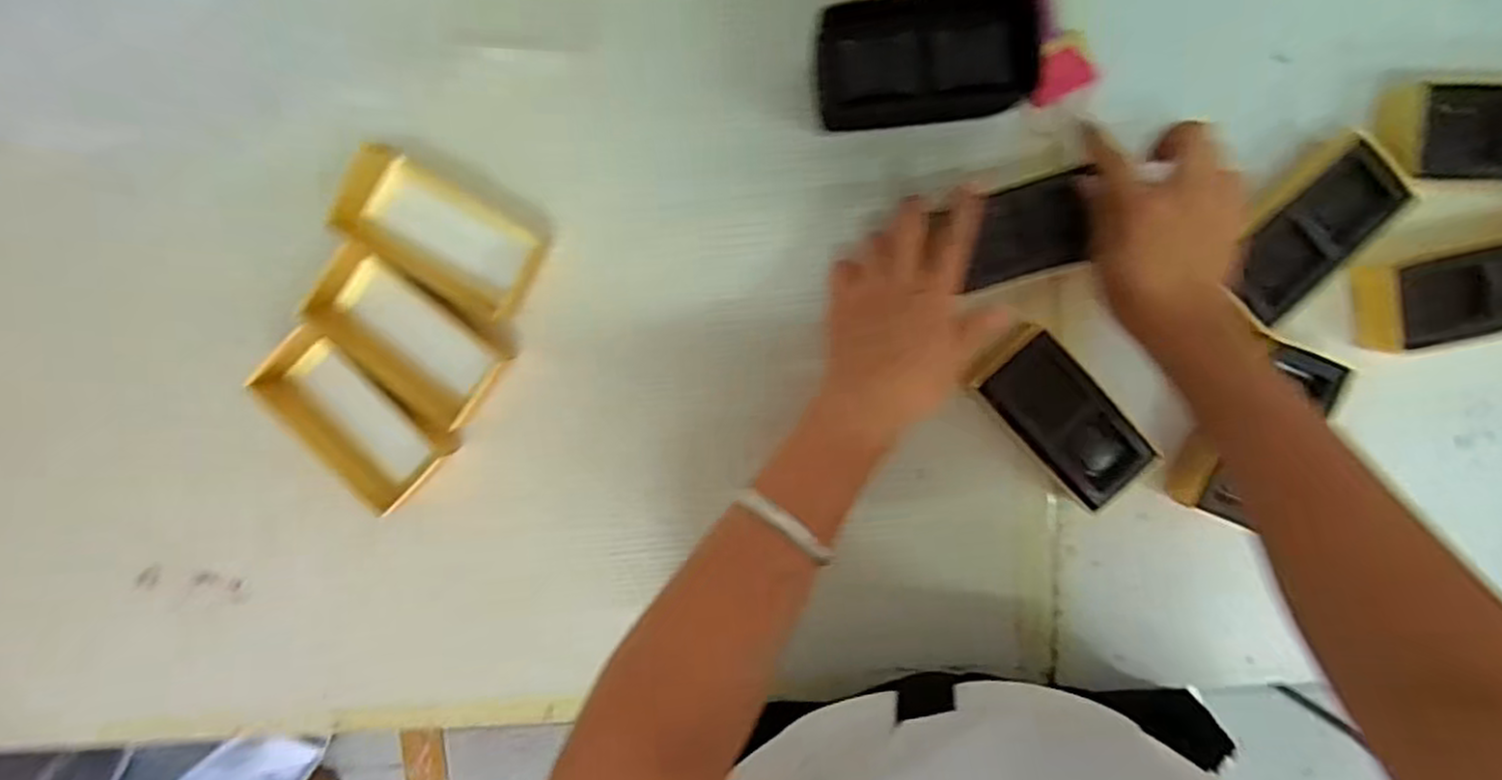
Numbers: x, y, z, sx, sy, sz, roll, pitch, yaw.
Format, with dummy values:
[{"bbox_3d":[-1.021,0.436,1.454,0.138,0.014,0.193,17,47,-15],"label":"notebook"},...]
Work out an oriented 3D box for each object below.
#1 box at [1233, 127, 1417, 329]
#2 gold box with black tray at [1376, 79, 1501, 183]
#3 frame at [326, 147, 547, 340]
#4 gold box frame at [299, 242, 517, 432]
[{"bbox_3d":[0.331,-0.098,0.426,0.109,0.030,0.063,-39,96,6],"label":"box"},{"bbox_3d":[0.435,-0.153,0.419,0.119,0.030,0.058,1,99,1],"label":"gold box with black tray"},{"bbox_3d":[-0.194,-0.093,0.436,0.123,0.025,0.067,31,98,-4],"label":"frame"},{"bbox_3d":[-0.211,-0.032,0.441,0.115,0.039,0.059,40,97,-5],"label":"gold box frame"}]

